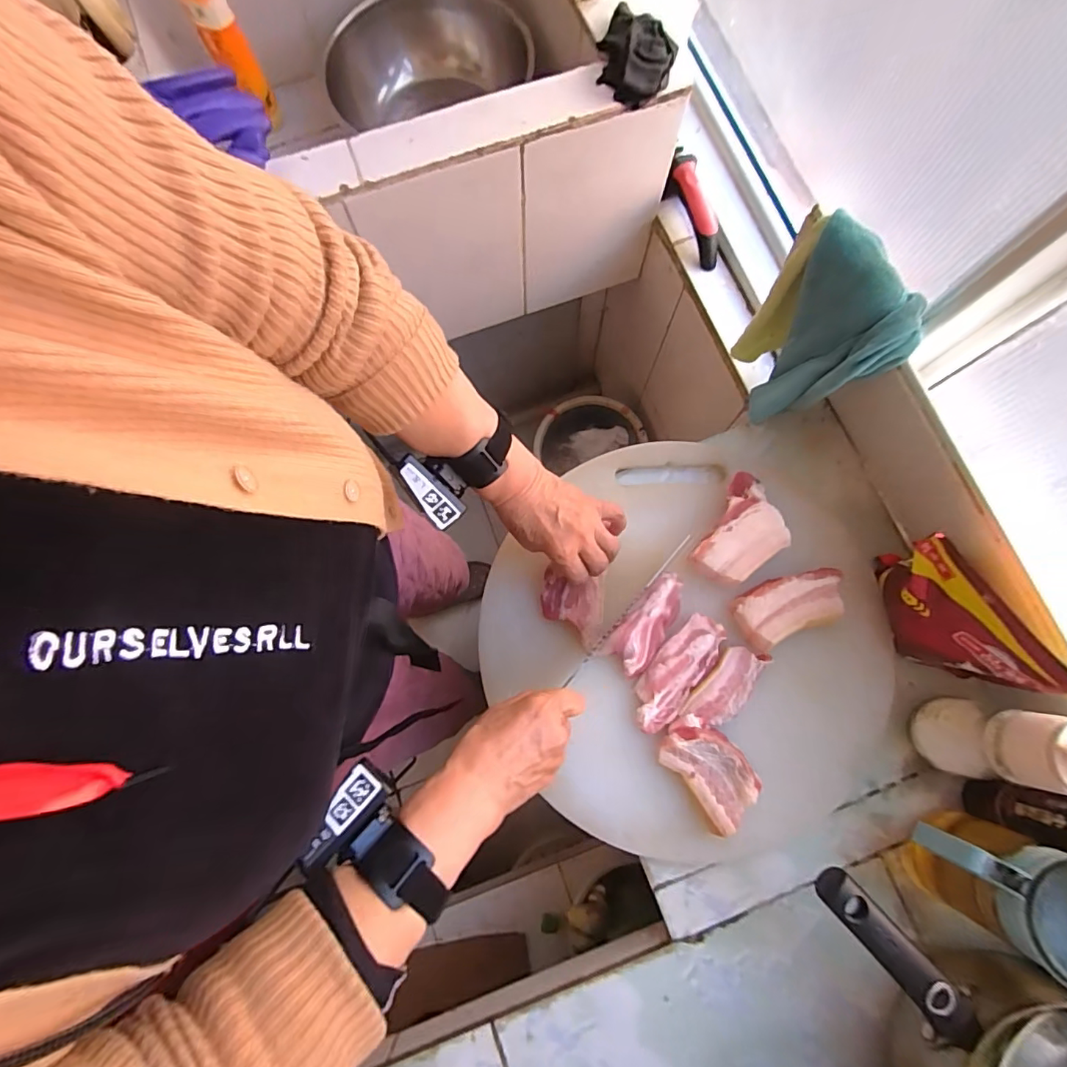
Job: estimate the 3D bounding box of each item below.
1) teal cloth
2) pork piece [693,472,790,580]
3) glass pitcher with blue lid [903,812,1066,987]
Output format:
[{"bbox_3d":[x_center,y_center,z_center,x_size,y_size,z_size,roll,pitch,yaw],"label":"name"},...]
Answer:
[{"bbox_3d":[0.298,-0.200,0.529,0.090,0.172,0.139,10,78,3],"label":"teal cloth"},{"bbox_3d":[0.217,0.000,0.530,0.070,0.030,0.110,31,80,7],"label":"pork piece"},{"bbox_3d":[0.390,0.291,0.443,0.110,0.144,0.088,23,79,5],"label":"glass pitcher with blue lid"}]

